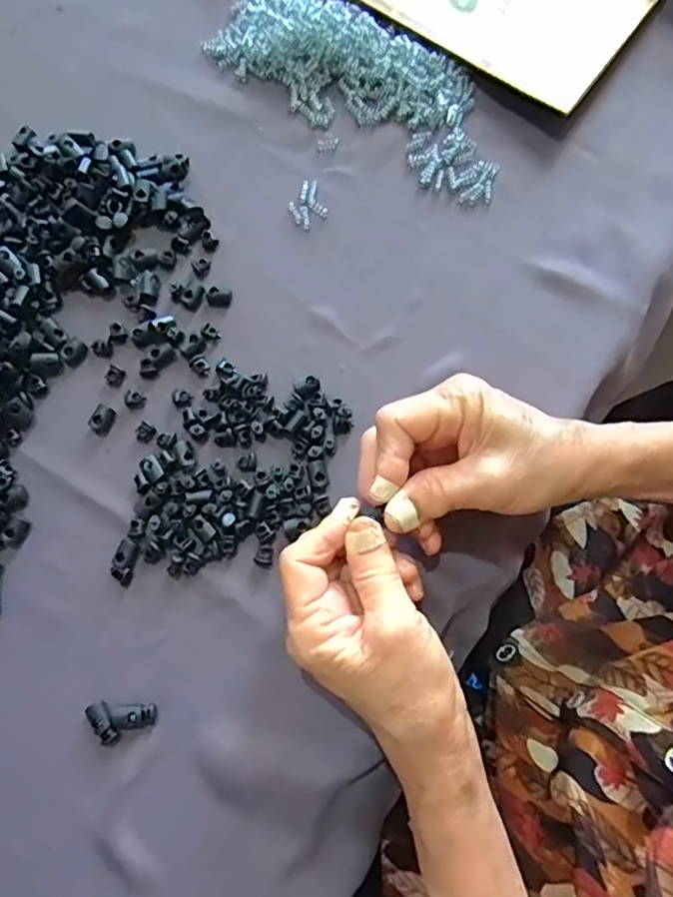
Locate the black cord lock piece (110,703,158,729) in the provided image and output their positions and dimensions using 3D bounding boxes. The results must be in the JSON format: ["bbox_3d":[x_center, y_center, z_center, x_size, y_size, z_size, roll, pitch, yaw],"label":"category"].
[{"bbox_3d":[-0.102,0.135,0.291,0.022,0.008,0.011,-6,77,-2],"label":"black cord lock piece"}]

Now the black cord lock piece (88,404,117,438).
[{"bbox_3d":[-0.132,-0.016,0.323,0.012,0.009,0.016,27,78,6],"label":"black cord lock piece"}]

